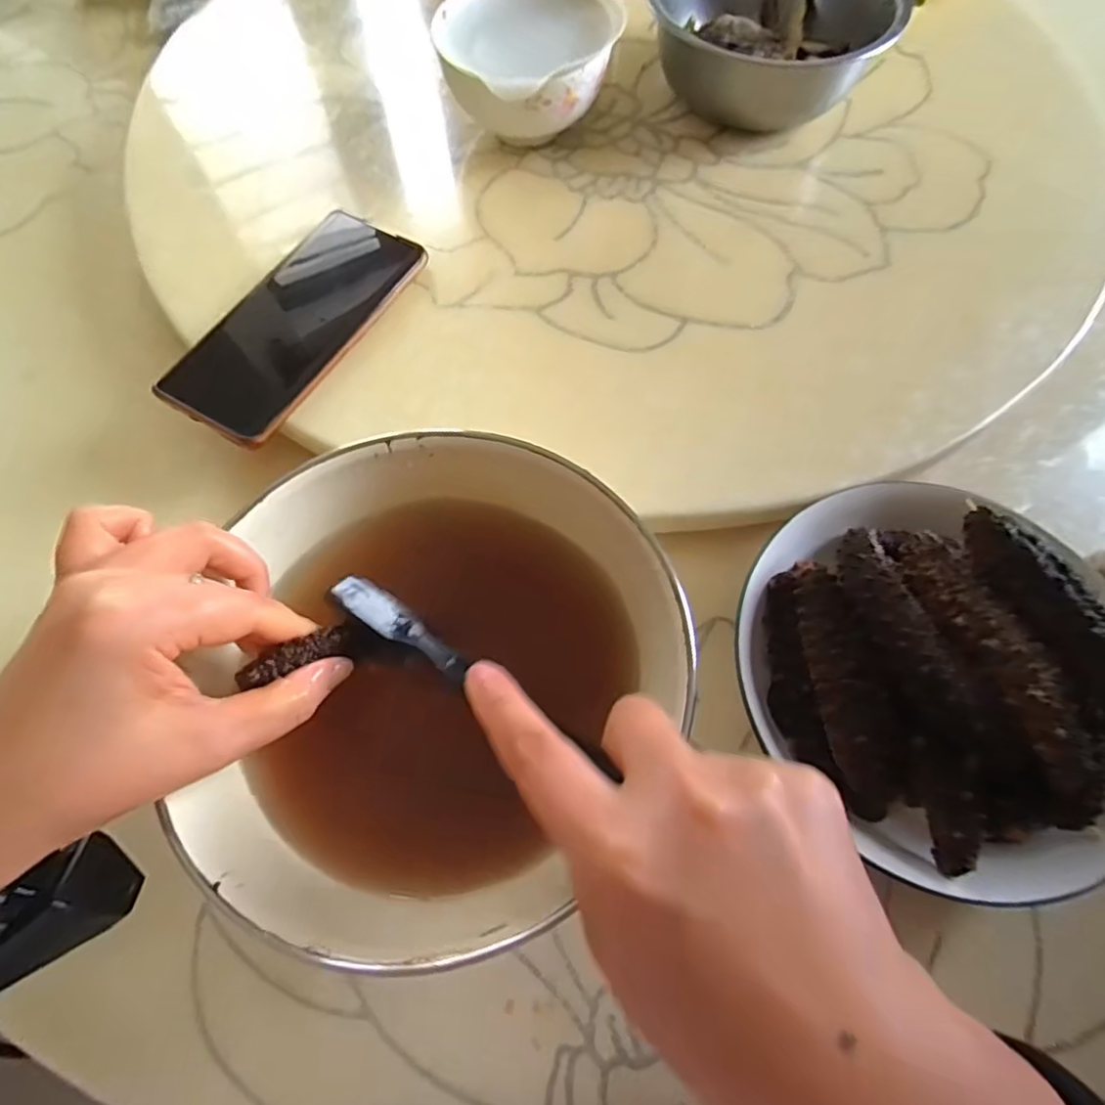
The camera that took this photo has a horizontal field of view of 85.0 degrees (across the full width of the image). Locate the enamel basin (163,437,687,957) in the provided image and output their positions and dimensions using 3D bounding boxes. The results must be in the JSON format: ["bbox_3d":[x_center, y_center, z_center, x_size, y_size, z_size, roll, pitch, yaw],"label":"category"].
[{"bbox_3d":[-0.059,0.059,0.263,0.187,0.071,0.217,32,71,12],"label":"enamel basin"}]

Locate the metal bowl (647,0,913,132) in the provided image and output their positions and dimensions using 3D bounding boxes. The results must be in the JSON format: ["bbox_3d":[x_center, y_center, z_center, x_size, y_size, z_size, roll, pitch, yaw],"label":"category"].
[{"bbox_3d":[0.141,-0.344,0.399,0.131,0.071,0.149,-11,68,-5],"label":"metal bowl"}]

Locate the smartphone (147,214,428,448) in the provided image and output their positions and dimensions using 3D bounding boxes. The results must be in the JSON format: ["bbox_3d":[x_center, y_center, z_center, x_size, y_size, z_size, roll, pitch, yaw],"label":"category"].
[{"bbox_3d":[-0.146,-0.133,0.347,0.073,0.006,0.160,29,70,11],"label":"smartphone"}]

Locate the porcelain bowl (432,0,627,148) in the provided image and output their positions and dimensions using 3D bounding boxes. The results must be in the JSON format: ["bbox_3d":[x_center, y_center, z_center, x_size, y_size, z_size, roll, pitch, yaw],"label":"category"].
[{"bbox_3d":[-0.014,-0.303,0.386,0.108,0.064,0.118,-8,68,-4],"label":"porcelain bowl"}]

